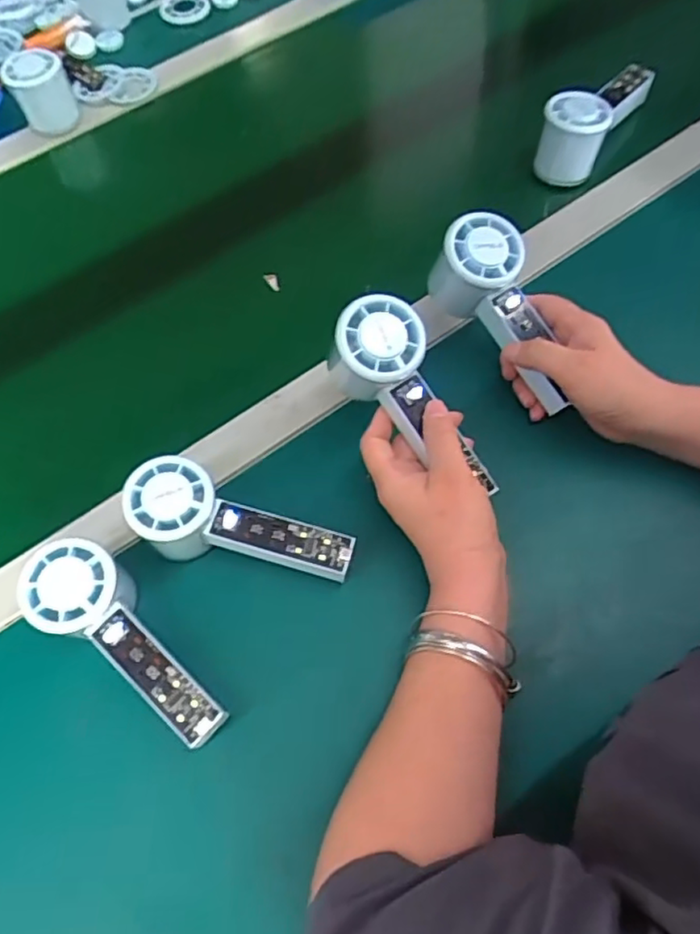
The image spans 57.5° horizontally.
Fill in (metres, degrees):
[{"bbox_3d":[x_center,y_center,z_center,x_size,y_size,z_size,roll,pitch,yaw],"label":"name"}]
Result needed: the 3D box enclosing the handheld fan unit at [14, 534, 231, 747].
[{"bbox_3d":[-0.140,0.111,0.407,0.154,0.054,0.059,44,72,6],"label":"handheld fan unit"}]

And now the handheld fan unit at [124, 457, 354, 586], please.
[{"bbox_3d":[-0.072,0.040,0.428,0.154,0.057,0.058,12,64,8],"label":"handheld fan unit"}]

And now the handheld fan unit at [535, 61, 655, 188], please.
[{"bbox_3d":[0.235,-0.339,0.616,0.063,0.060,0.157,31,68,16],"label":"handheld fan unit"}]

